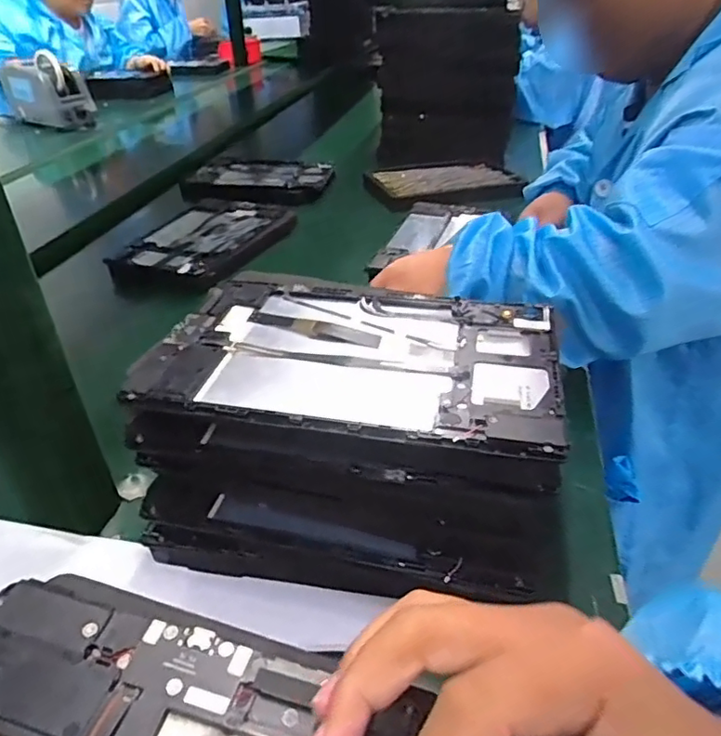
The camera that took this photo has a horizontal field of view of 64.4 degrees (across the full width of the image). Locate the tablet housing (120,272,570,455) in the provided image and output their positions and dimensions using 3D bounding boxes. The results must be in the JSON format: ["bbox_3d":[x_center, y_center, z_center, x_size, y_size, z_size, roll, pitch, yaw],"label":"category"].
[{"bbox_3d":[-0.002,-0.013,0.354,0.235,0.009,0.154,7,38,12],"label":"tablet housing"}]

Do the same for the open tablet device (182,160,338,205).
[{"bbox_3d":[-0.184,-0.335,1.029,0.261,0.032,0.156,7,38,12],"label":"open tablet device"}]

